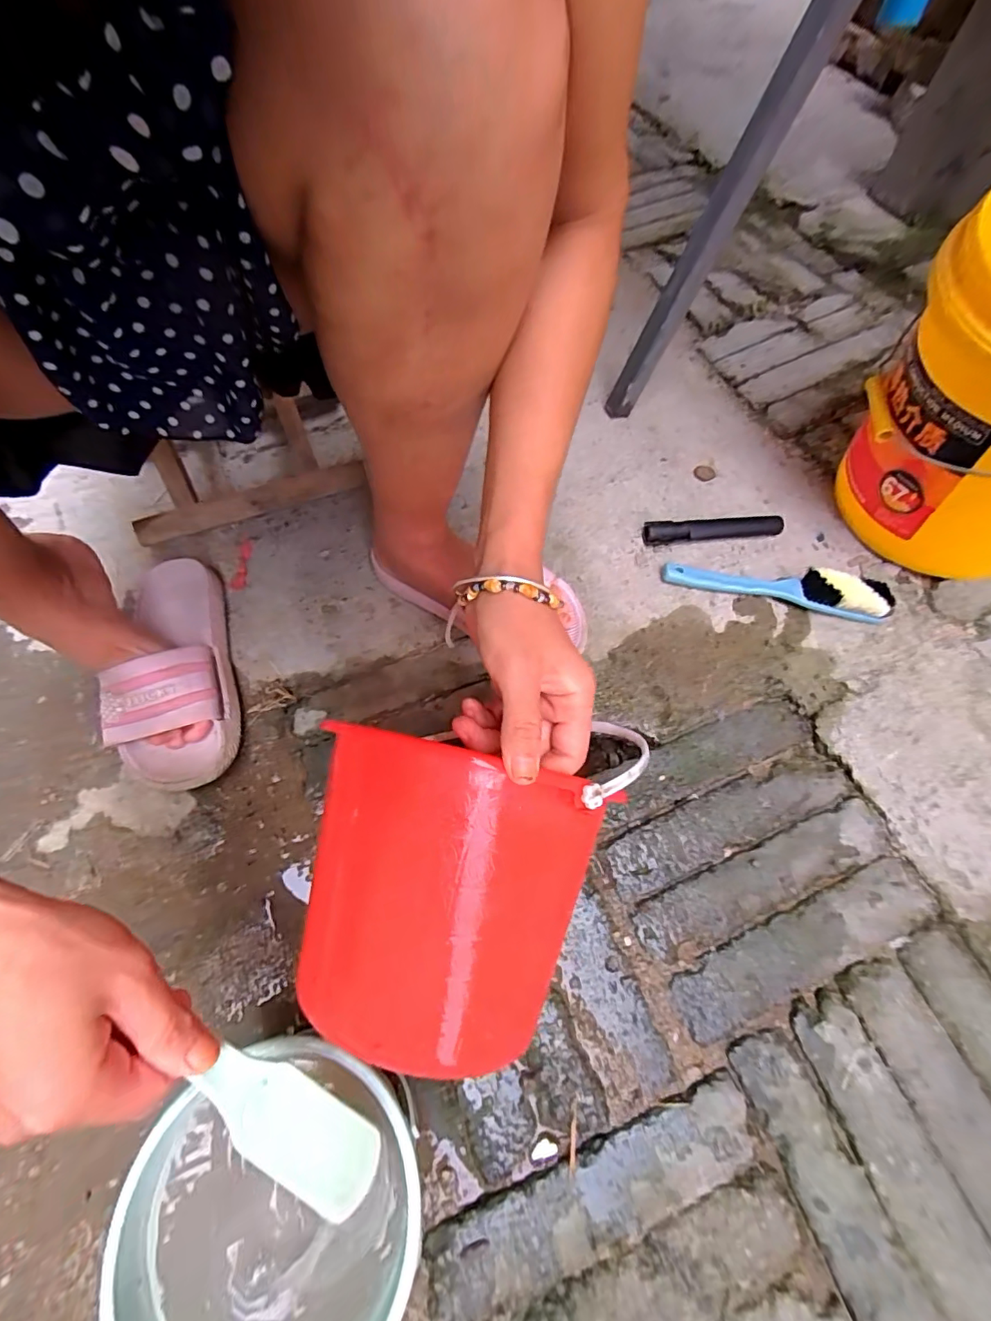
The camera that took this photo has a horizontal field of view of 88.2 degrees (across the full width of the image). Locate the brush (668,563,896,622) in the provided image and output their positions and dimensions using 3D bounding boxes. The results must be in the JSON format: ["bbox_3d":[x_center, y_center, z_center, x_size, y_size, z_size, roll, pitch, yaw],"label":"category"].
[{"bbox_3d":[0.294,-0.083,0.537,0.226,0.029,0.042,13,65,6],"label":"brush"}]

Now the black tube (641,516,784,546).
[{"bbox_3d":[0.242,-0.145,0.569,0.154,0.022,0.023,-5,64,-3],"label":"black tube"}]

